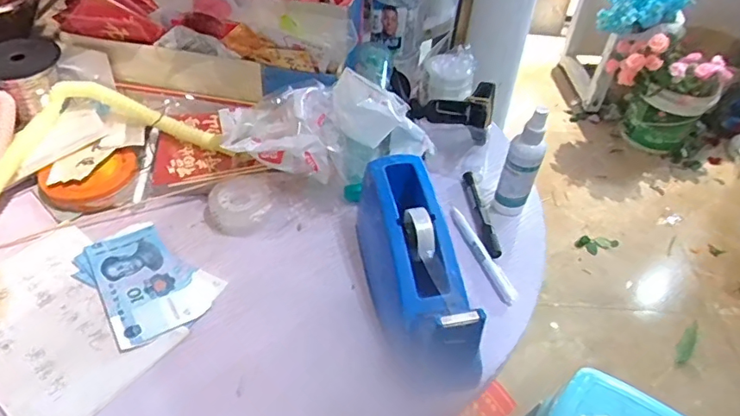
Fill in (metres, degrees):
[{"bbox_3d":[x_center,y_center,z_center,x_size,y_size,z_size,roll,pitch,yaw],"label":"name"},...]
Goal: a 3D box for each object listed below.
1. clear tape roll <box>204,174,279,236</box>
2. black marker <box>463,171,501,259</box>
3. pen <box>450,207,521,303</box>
[{"bbox_3d":[-0.145,-0.003,0.574,0.078,0.028,0.075,-1,47,-6],"label":"clear tape roll"},{"bbox_3d":[0.129,0.003,0.596,0.017,0.009,0.130,-1,47,-6],"label":"black marker"},{"bbox_3d":[0.123,0.048,0.566,0.020,0.015,0.137,-12,49,-16],"label":"pen"}]

